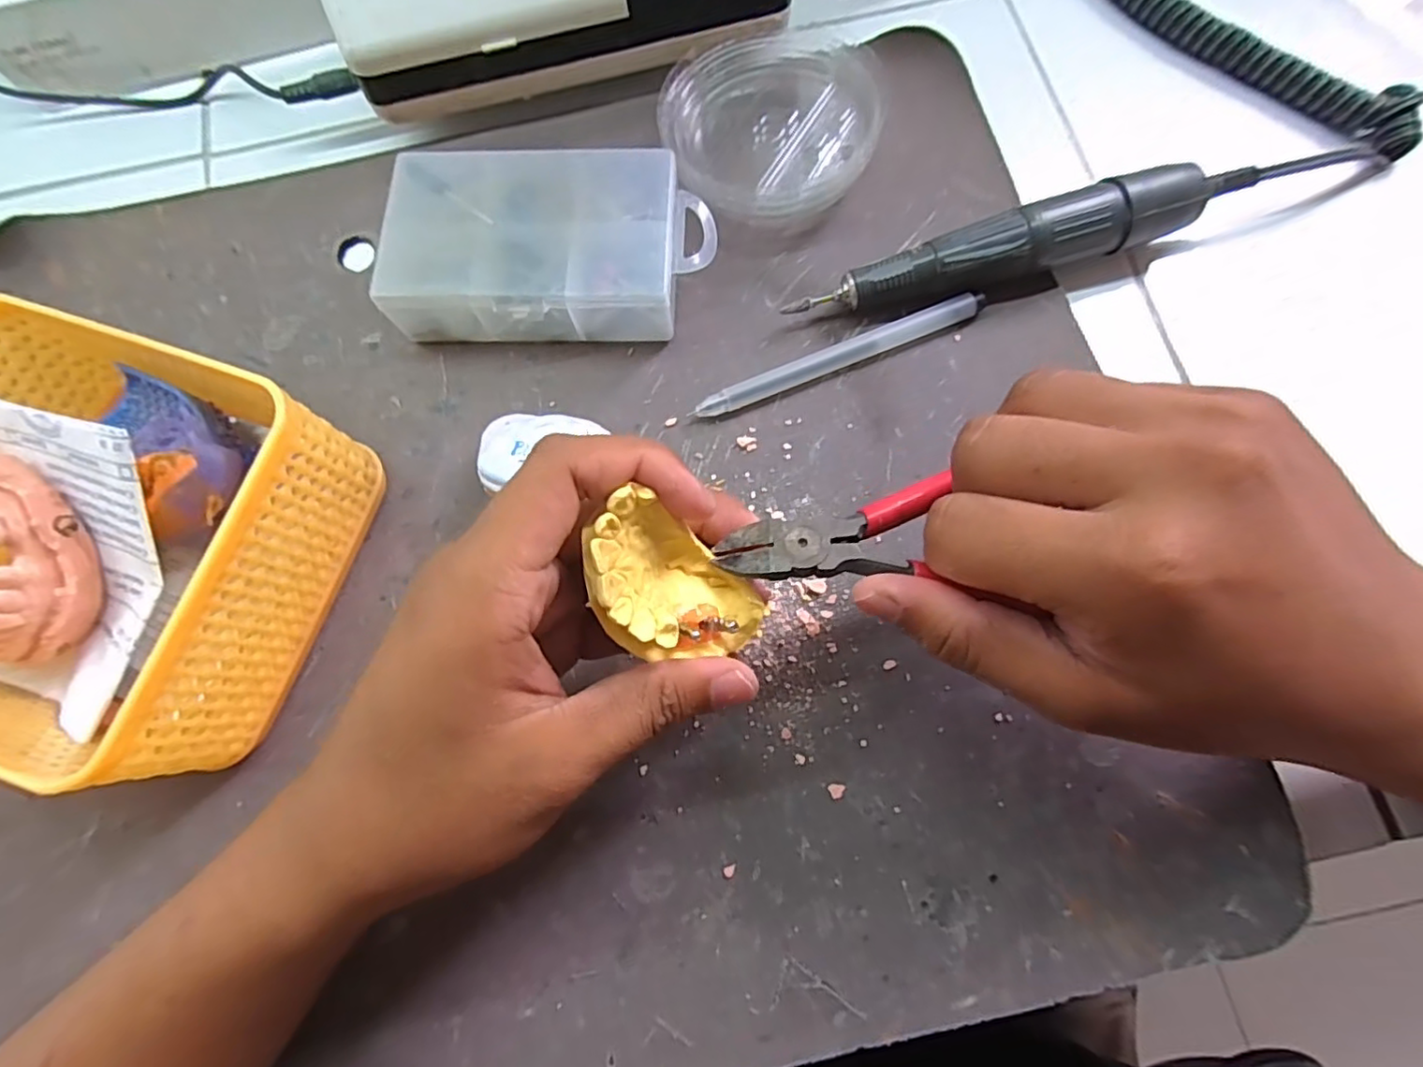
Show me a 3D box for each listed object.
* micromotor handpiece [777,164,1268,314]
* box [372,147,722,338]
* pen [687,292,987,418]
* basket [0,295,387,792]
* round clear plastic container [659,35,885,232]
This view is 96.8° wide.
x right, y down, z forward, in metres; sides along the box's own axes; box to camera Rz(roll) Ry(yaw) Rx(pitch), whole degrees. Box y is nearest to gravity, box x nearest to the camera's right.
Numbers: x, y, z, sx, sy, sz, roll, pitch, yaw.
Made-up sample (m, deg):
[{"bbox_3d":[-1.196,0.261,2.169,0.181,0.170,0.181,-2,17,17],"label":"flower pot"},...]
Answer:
[{"bbox_3d":[0.127,-0.116,0.258,0.185,0.030,0.025,-18,76,-3],"label":"micromotor handpiece"},{"bbox_3d":[-0.066,-0.119,0.264,0.126,0.034,0.075,0,76,2],"label":"box"},{"bbox_3d":[0.052,-0.073,0.260,0.124,0.010,0.010,-21,76,-3],"label":"pen"},{"bbox_3d":[-0.206,0.001,0.216,0.142,0.078,0.135,18,77,6],"label":"basket"},{"bbox_3d":[0.027,-0.181,0.281,0.089,0.026,0.080,-21,76,-3],"label":"round clear plastic container"}]

